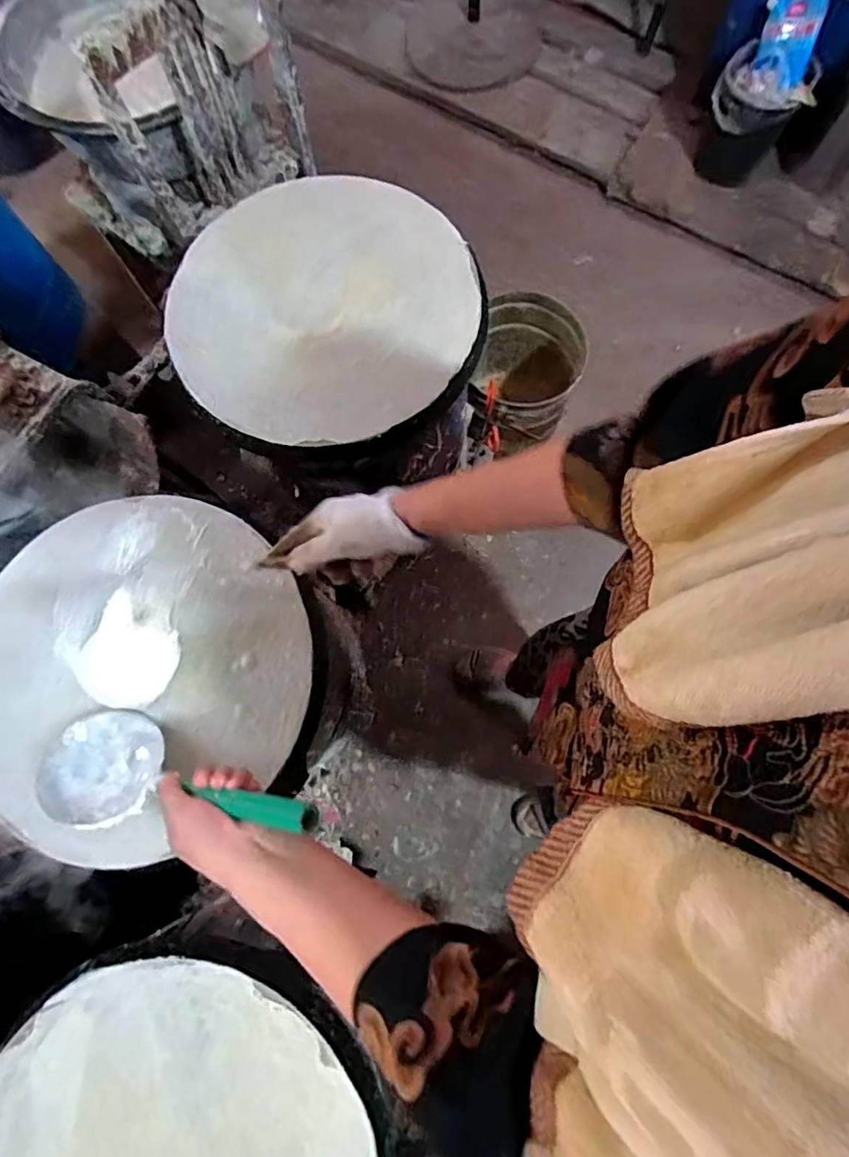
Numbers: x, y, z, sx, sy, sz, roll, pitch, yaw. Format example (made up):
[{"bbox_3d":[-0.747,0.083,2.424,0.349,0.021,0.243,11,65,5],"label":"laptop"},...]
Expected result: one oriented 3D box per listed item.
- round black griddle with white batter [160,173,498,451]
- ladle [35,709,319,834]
[{"bbox_3d":[-0.125,-0.340,0.701,0.380,0.029,0.381,-13,78,-2],"label":"round black griddle with white batter"},{"bbox_3d":[-0.221,0.181,0.476,0.333,0.067,0.093,-1,75,34],"label":"ladle"}]

